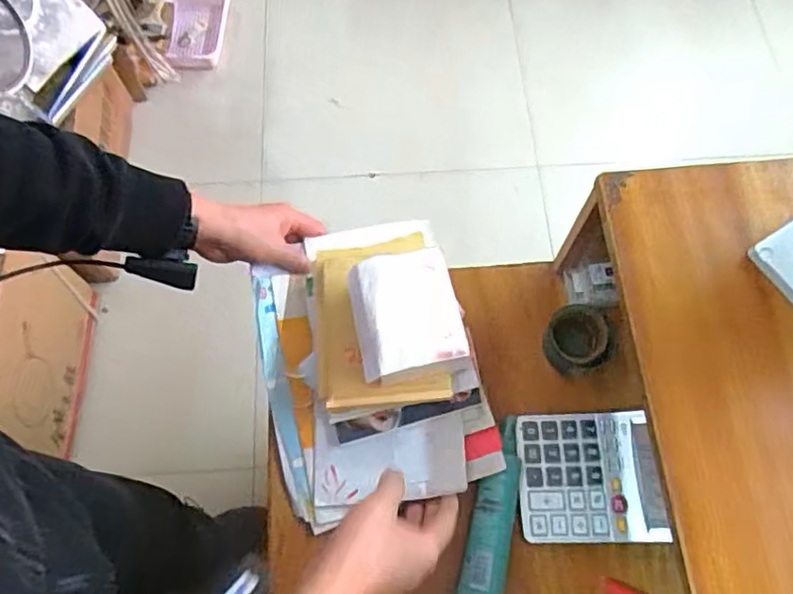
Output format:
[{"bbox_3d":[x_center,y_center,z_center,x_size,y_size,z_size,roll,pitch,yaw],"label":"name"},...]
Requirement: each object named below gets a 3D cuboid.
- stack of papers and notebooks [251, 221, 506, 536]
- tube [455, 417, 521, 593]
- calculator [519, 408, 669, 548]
[{"bbox_3d":[-0.030,0.058,0.636,0.224,0.127,0.302,-15,69,-6],"label":"stack of papers and notebooks"},{"bbox_3d":[0.098,0.228,0.614,0.047,0.035,0.211,11,69,4],"label":"tube"},{"bbox_3d":[0.201,0.189,0.631,0.139,0.027,0.130,0,68,-1],"label":"calculator"}]

